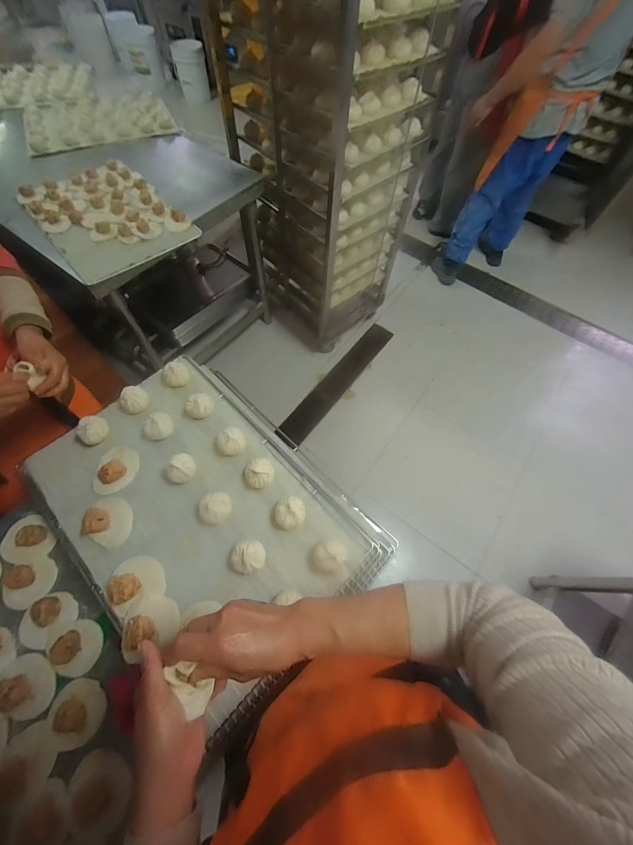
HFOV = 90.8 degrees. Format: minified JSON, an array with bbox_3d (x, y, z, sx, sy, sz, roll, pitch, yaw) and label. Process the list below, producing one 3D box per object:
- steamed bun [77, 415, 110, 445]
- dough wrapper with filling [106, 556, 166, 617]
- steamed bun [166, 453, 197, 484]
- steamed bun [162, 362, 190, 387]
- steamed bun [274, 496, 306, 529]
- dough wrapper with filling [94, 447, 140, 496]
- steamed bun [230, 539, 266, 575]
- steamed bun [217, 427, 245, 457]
[{"bbox_3d":[-0.456,0.013,0.633,0.049,0.035,0.054,35,67,14],"label":"steamed bun"},{"bbox_3d":[-0.312,0.275,0.536,0.088,0.041,0.085,-23,67,-13],"label":"dough wrapper with filling"},{"bbox_3d":[-0.261,0.089,0.606,0.047,0.039,0.061,33,67,13],"label":"steamed bun"},{"bbox_3d":[-0.314,-0.107,0.695,0.054,0.049,0.052,1,63,-2],"label":"steamed bun"},{"bbox_3d":[-0.049,0.165,0.571,0.055,0.028,0.055,1,65,-2],"label":"steamed bun"},{"bbox_3d":[-0.399,0.089,0.616,0.078,0.035,0.094,-1,64,-3],"label":"dough wrapper with filling"},{"bbox_3d":[-0.118,0.231,0.537,0.057,0.032,0.053,1,63,-2],"label":"steamed bun"},{"bbox_3d":[-0.170,0.038,0.625,0.055,0.041,0.051,1,63,-2],"label":"steamed bun"}]

